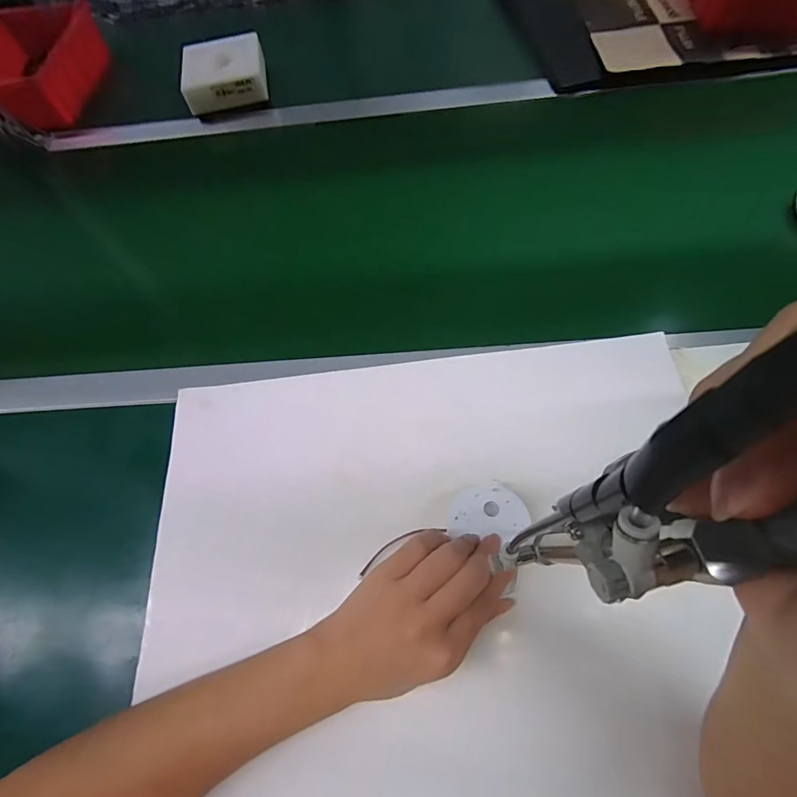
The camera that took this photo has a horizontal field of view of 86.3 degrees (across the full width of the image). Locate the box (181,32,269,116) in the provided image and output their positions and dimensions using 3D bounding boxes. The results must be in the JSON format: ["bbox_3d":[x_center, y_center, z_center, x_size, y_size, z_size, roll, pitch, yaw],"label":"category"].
[{"bbox_3d":[-0.263,-0.496,0.644,0.123,0.039,0.121,-15,63,-1],"label":"box"}]

